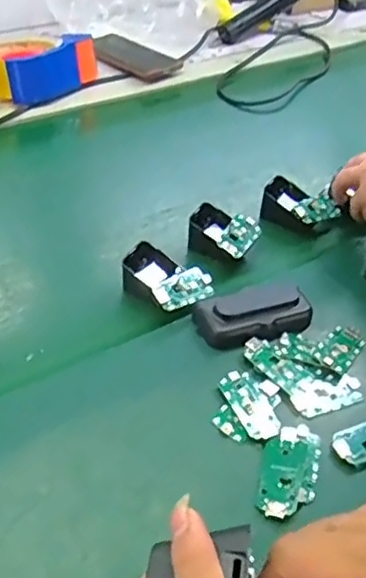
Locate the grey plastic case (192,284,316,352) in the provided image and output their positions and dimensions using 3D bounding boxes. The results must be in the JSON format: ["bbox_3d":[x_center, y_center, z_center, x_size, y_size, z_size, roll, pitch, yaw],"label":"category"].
[{"bbox_3d":[0.068,0.019,0.575,0.109,0.024,0.054,-16,48,-22],"label":"grey plastic case"}]

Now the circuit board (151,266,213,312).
[{"bbox_3d":[0.000,-0.001,0.584,0.058,0.009,0.035,-25,85,-32],"label":"circuit board"}]

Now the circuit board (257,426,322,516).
[{"bbox_3d":[0.081,0.137,0.476,0.042,0.006,0.076,13,44,7],"label":"circuit board"}]

